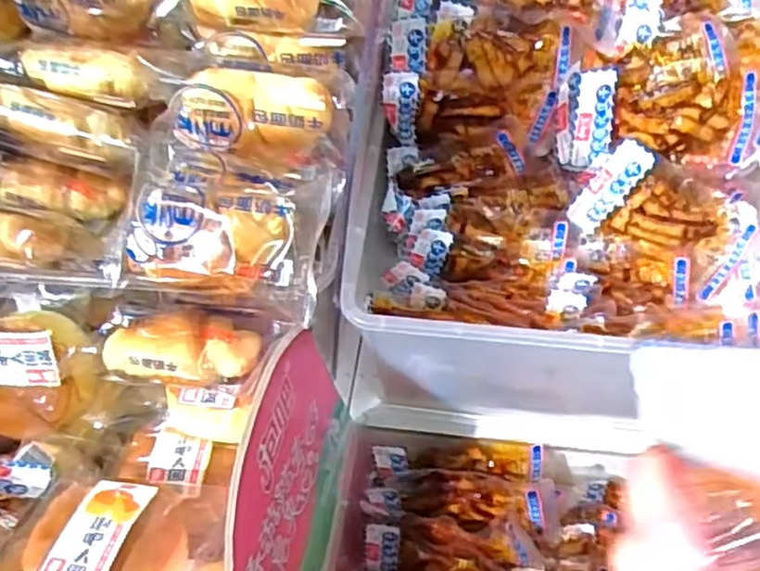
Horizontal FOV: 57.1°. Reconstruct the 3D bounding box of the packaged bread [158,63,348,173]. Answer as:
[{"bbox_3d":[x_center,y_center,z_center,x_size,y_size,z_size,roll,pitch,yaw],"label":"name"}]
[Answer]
[{"bbox_3d":[-0.071,-0.099,0.420,0.103,0.067,0.048,3,55,6],"label":"packaged bread"}]

